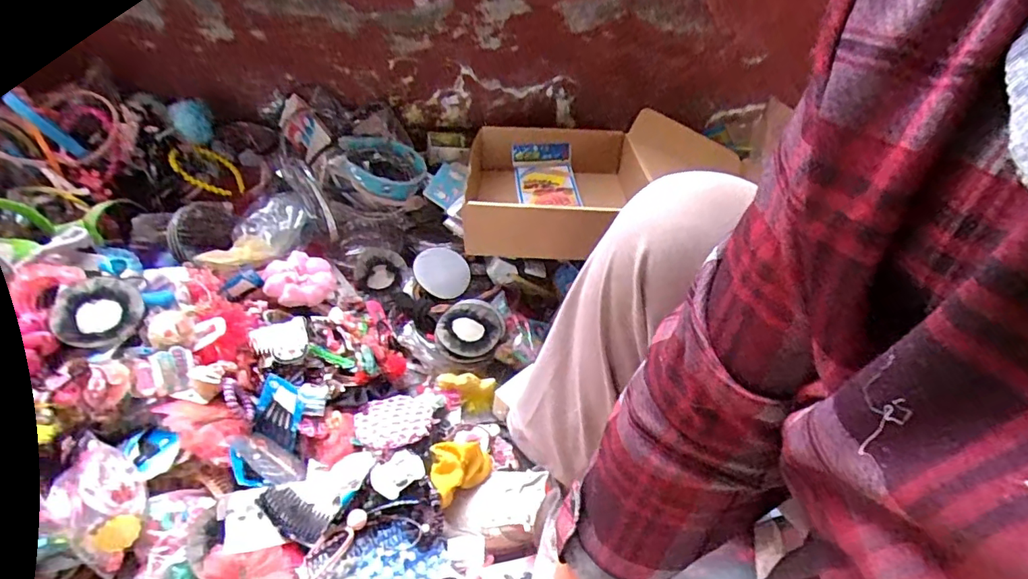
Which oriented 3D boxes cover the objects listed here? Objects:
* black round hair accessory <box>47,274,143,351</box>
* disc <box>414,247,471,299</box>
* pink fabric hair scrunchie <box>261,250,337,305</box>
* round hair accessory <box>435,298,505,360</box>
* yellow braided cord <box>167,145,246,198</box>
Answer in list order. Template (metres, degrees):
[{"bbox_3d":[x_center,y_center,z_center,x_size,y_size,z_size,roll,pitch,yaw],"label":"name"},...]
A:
[{"bbox_3d":[-0.509,0.028,0.637,0.094,0.013,0.094,10,57,-15],"label":"black round hair accessory"},{"bbox_3d":[-0.113,-0.026,0.851,0.023,0.101,0.082,6,75,50],"label":"disc"},{"bbox_3d":[-0.327,-0.009,0.797,0.099,0.058,0.079,-9,47,-16],"label":"pink fabric hair scrunchie"},{"bbox_3d":[-0.066,0.059,0.788,0.096,0.032,0.108,6,44,-1],"label":"round hair accessory"},{"bbox_3d":[-0.570,-0.222,0.988,0.117,0.018,0.125,46,24,-5],"label":"yellow braided cord"}]

